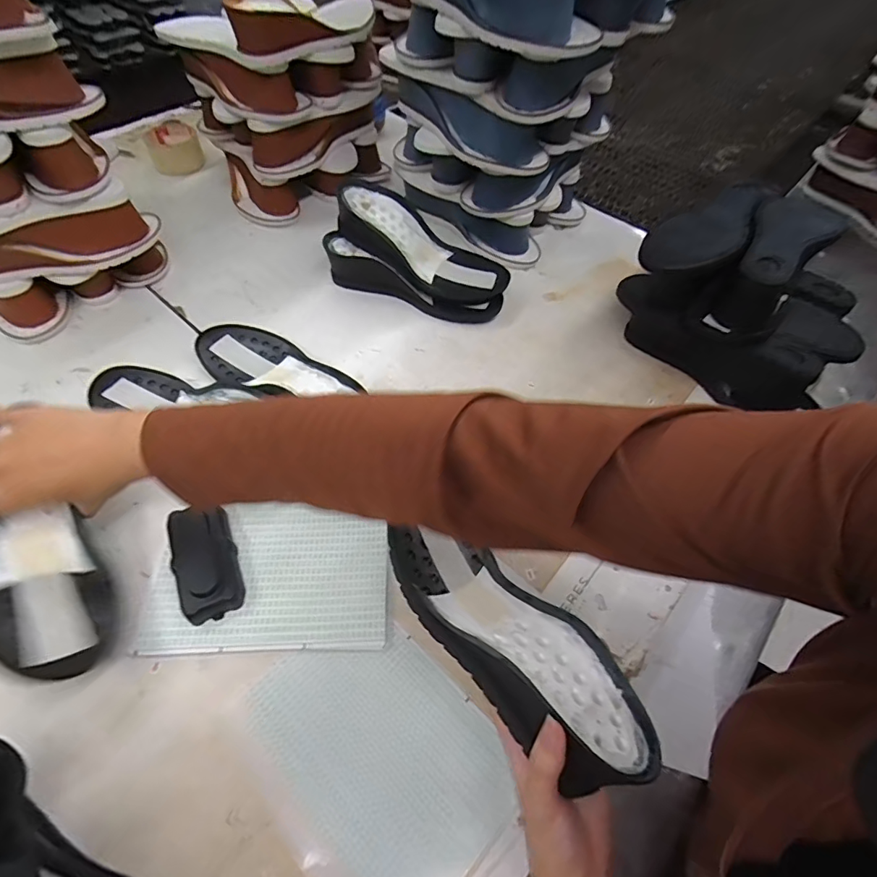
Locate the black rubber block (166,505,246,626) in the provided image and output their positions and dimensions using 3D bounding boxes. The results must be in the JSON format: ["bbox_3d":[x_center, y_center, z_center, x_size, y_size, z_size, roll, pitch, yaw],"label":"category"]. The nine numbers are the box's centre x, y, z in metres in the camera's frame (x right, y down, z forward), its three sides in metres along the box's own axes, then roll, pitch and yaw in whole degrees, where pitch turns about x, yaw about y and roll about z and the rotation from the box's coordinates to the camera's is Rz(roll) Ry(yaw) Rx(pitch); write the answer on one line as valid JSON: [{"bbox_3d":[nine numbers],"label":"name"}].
[{"bbox_3d":[-0.209,0.106,0.430,0.052,0.029,0.105,-19,58,-16],"label":"black rubber block"}]

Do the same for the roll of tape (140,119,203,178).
[{"bbox_3d":[-0.462,-0.507,0.844,0.085,0.043,0.097,-23,59,-18],"label":"roll of tape"}]

